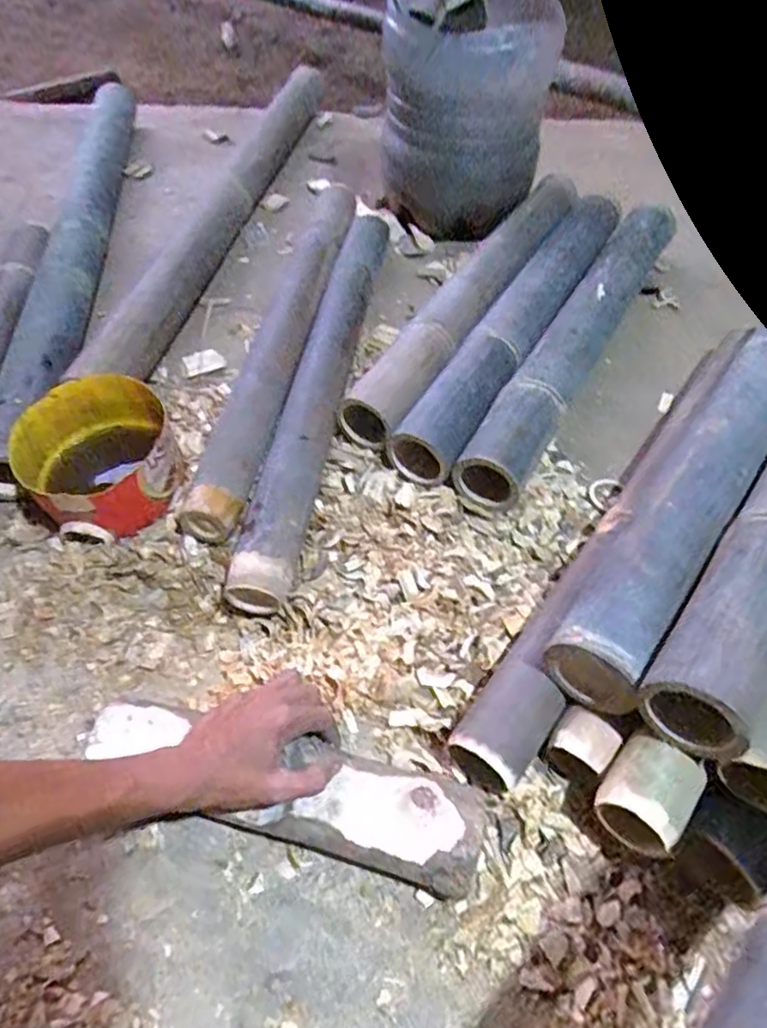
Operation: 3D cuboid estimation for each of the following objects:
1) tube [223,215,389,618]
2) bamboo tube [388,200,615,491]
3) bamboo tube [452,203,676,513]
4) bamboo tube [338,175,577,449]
[{"bbox_3d":[-0.070,-0.167,0.735,0.062,0.075,0.598,9,55,6],"label":"tube"},{"bbox_3d":[0.170,-0.234,0.766,0.071,0.064,0.536,27,59,18],"label":"bamboo tube"},{"bbox_3d":[0.238,-0.214,0.750,0.068,0.069,0.536,27,59,18],"label":"bamboo tube"},{"bbox_3d":[0.118,-0.270,0.788,0.074,0.068,0.525,29,60,19],"label":"bamboo tube"}]

